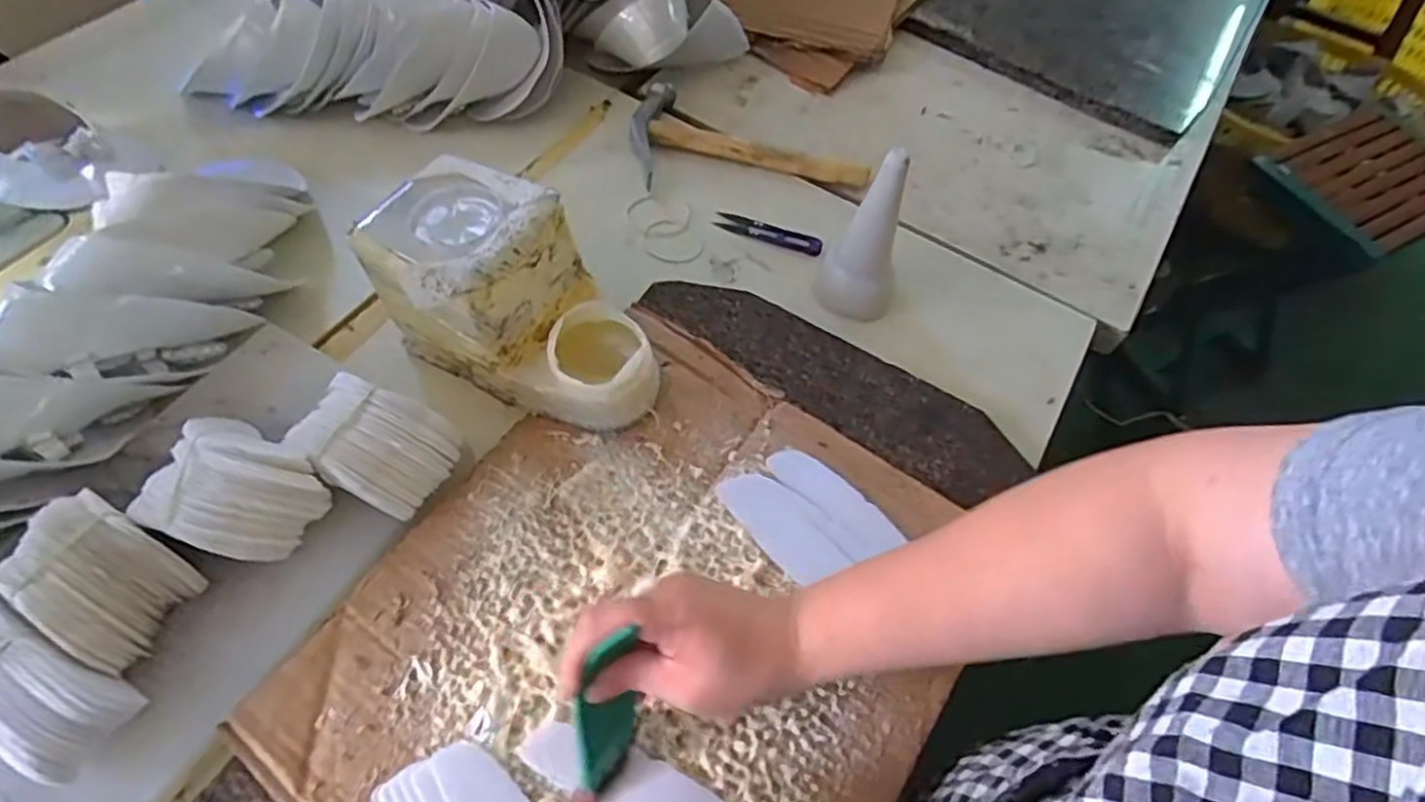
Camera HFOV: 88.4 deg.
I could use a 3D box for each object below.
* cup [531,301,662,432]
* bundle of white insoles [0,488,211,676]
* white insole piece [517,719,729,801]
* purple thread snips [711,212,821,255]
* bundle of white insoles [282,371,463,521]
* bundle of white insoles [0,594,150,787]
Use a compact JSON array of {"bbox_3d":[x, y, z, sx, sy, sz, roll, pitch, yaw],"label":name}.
[{"bbox_3d":[-0.078,-0.026,0.526,0.077,0.058,0.079,2,58,-3],"label":"cup"},{"bbox_3d":[-0.360,0.100,0.424,0.094,0.046,0.067,28,61,13],"label":"bundle of white insoles"},{"bbox_3d":[-0.042,0.220,0.413,0.136,0.006,0.037,21,59,9],"label":"white insole piece"},{"bbox_3d":[0.051,-0.154,0.669,0.100,0.008,0.022,18,59,7],"label":"purple thread snips"},{"bbox_3d":[-0.222,0.032,0.485,0.088,0.053,0.067,18,59,7],"label":"bundle of white insoles"},{"bbox_3d":[-0.385,0.149,0.405,0.138,0.042,0.053,28,61,13],"label":"bundle of white insoles"}]

